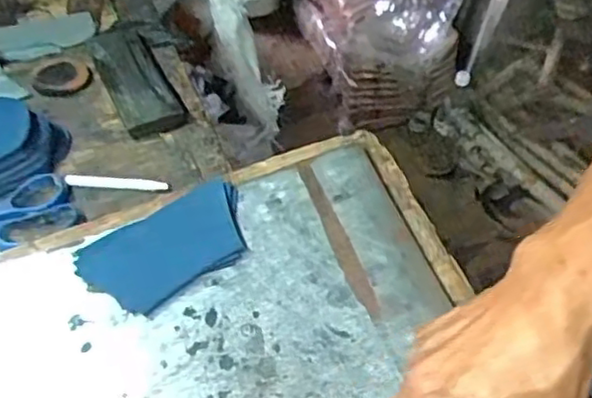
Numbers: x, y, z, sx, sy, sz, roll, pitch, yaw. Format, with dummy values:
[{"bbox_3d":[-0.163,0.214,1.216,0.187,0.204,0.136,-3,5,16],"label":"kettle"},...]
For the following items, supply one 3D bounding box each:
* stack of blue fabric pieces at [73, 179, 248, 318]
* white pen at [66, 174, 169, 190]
[{"bbox_3d":[-0.090,0.035,0.472,0.118,0.013,0.070,-23,52,-18],"label":"stack of blue fabric pieces"},{"bbox_3d":[-0.149,-0.014,0.555,0.087,0.007,0.009,6,49,6],"label":"white pen"}]

